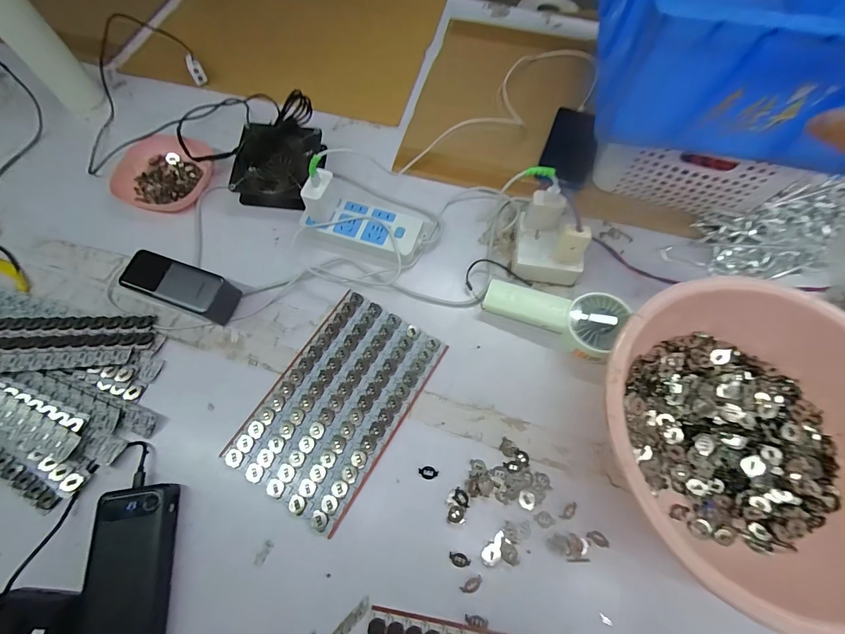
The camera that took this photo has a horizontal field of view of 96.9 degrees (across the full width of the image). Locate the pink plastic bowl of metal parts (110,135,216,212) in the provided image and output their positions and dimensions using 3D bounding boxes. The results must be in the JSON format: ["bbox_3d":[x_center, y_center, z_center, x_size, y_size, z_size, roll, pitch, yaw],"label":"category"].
[{"bbox_3d":[-0.419,-0.233,0.596,0.159,0.033,0.128,21,69,8],"label":"pink plastic bowl of metal parts"}]

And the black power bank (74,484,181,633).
[{"bbox_3d":[-0.288,0.252,0.366,0.072,0.022,0.153,-7,68,-4],"label":"black power bank"}]

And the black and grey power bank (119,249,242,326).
[{"bbox_3d":[-0.313,-0.040,0.484,0.134,0.060,0.057,21,67,8],"label":"black and grey power bank"}]

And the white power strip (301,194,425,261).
[{"bbox_3d":[-0.083,-0.128,0.541,0.163,0.030,0.083,21,69,8],"label":"white power strip"}]

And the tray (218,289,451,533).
[{"bbox_3d":[-0.099,0.098,0.455,0.155,0.005,0.252,29,67,12],"label":"tray"}]

